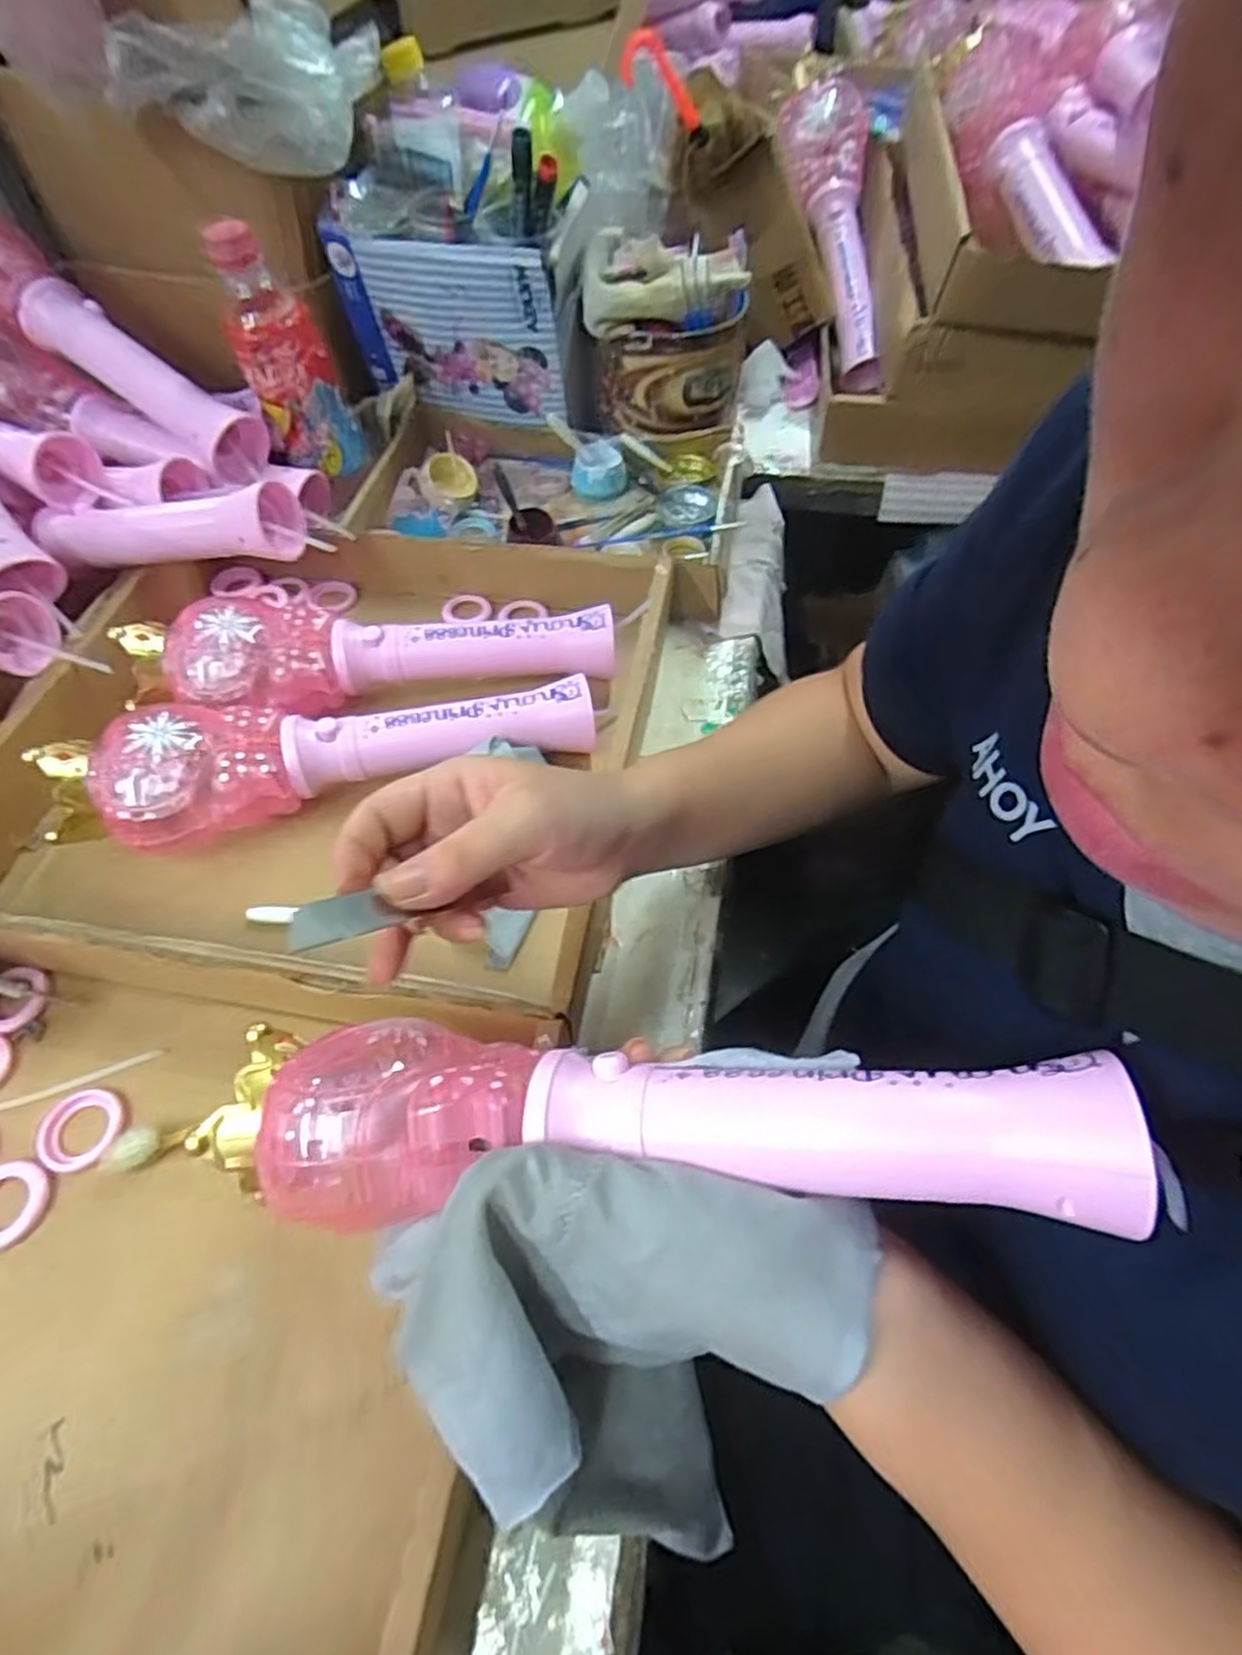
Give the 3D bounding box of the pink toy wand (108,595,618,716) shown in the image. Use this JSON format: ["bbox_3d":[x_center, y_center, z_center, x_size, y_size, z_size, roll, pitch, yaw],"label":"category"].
[{"bbox_3d":[-0.157,-0.114,0.498,0.306,0.053,0.070,-4,56,-3],"label":"pink toy wand"}]

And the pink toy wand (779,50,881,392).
[{"bbox_3d":[0.211,-0.588,0.737,0.081,0.047,0.309,-8,88,-6],"label":"pink toy wand"}]

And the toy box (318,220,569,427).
[{"bbox_3d":[-0.136,-0.395,0.608,0.173,0.132,0.021,10,56,7],"label":"toy box"}]

